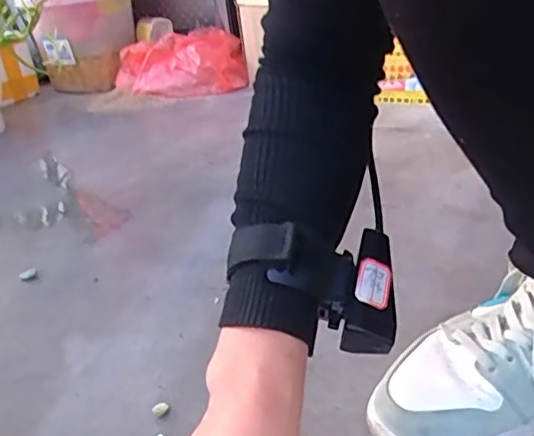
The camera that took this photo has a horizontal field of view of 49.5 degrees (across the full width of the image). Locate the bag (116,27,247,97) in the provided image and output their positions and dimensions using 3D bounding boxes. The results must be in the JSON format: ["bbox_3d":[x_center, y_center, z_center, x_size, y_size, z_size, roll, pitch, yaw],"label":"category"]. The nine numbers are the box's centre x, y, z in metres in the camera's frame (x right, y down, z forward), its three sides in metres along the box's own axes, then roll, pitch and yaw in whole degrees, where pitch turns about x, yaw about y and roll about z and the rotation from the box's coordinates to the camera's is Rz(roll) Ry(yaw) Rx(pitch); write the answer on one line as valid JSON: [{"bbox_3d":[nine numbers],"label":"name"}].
[{"bbox_3d":[-0.203,-0.338,1.296,0.300,0.135,0.082,-3,27,10],"label":"bag"}]

